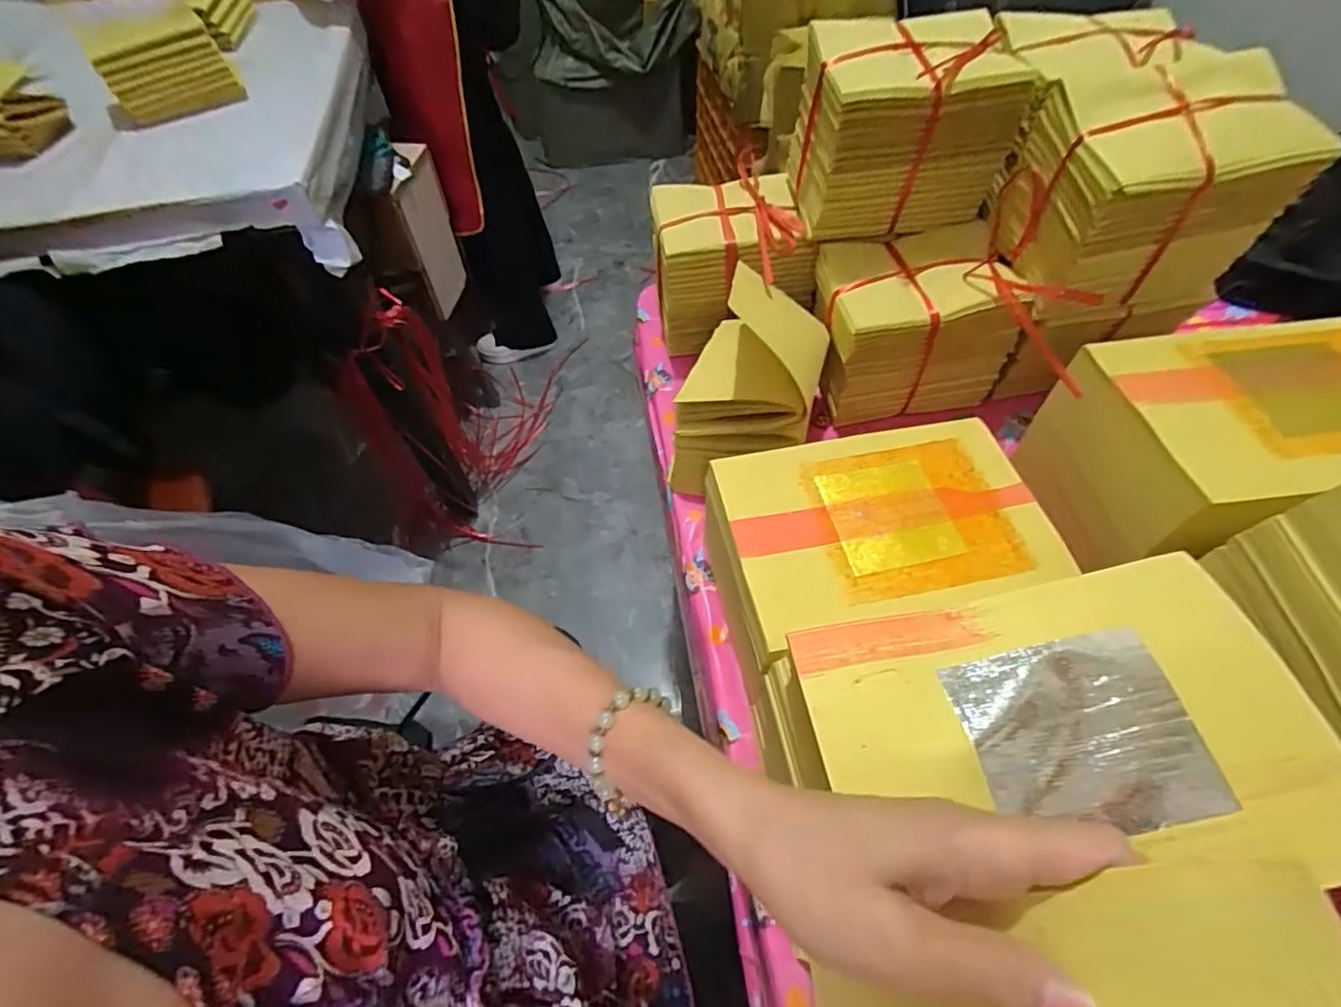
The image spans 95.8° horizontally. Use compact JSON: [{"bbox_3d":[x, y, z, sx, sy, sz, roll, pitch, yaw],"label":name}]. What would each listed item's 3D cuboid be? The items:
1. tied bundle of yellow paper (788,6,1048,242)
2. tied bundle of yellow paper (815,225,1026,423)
[{"bbox_3d":[0.211,-0.347,0.564,0.168,0.138,0.120,-8,56,-3],"label":"tied bundle of yellow paper"},{"bbox_3d":[0.238,-0.181,0.614,0.165,0.135,0.120,-7,56,-2],"label":"tied bundle of yellow paper"}]

